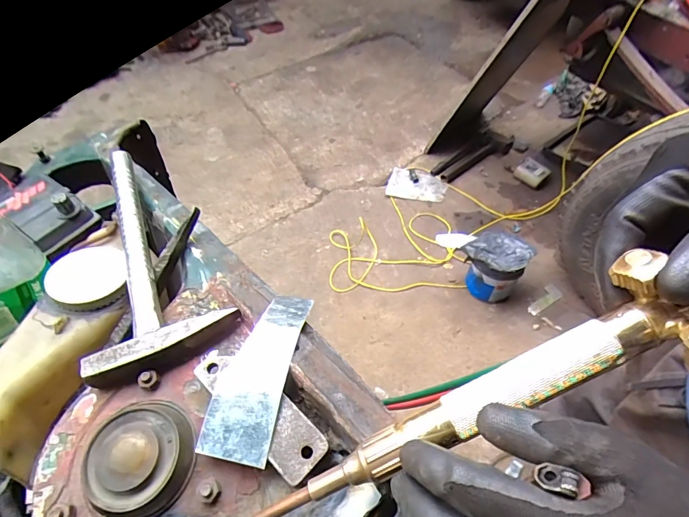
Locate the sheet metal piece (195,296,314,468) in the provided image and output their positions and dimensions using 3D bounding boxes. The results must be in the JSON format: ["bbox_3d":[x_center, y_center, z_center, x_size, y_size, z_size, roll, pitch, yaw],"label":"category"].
[{"bbox_3d":[-0.067,0.085,0.316,0.050,0.015,0.135,10,57,6],"label":"sheet metal piece"}]

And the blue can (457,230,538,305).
[{"bbox_3d":[0.525,0.029,1.439,0.204,0.210,0.186,32,59,21],"label":"blue can"}]

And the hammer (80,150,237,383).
[{"bbox_3d":[-0.190,-0.019,0.388,0.110,0.023,0.260,-17,55,-13],"label":"hammer"}]

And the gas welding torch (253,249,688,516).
[{"bbox_3d":[0.088,0.078,0.226,0.390,0.027,0.061,-30,55,10],"label":"gas welding torch"}]

